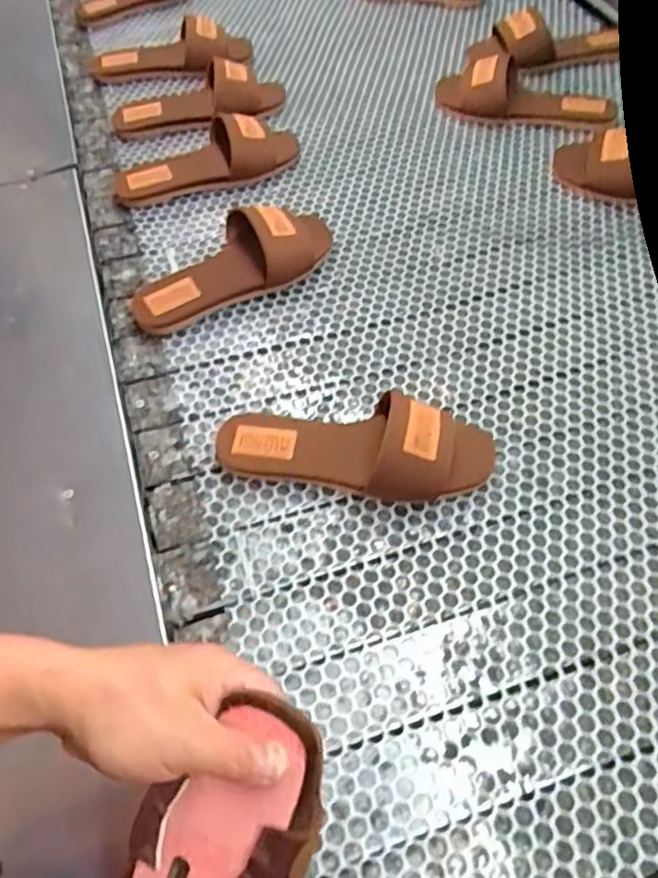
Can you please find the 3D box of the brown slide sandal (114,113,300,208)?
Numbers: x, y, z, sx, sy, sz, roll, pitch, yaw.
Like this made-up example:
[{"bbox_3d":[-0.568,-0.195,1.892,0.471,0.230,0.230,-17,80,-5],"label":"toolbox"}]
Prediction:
[{"bbox_3d":[-0.160,-0.369,0.853,0.247,0.057,0.100,-12,55,-5],"label":"brown slide sandal"}]

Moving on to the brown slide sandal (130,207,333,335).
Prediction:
[{"bbox_3d":[-0.104,-0.202,0.729,0.251,0.064,0.101,-24,57,-13],"label":"brown slide sandal"}]

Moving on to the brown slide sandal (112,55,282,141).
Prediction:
[{"bbox_3d":[-0.190,-0.490,0.936,0.249,0.055,0.100,-8,55,-2],"label":"brown slide sandal"}]

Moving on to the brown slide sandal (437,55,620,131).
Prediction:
[{"bbox_3d":[0.262,-0.473,0.896,0.242,0.065,0.095,17,57,15],"label":"brown slide sandal"}]

